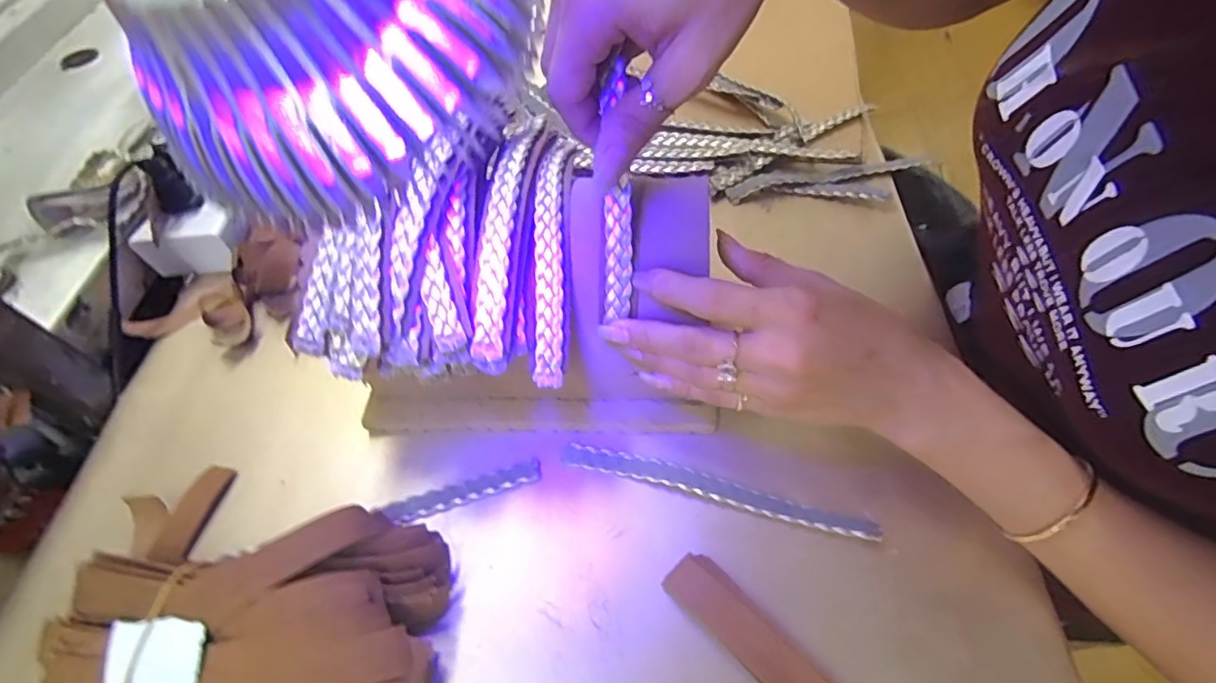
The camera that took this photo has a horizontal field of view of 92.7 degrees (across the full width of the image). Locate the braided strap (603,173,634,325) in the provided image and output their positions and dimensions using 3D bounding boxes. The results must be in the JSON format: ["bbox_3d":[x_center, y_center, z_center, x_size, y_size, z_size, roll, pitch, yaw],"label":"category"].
[{"bbox_3d":[0.005,-0.041,0.277,0.014,0.066,0.004,3,25,5],"label":"braided strap"}]

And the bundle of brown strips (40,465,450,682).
[{"bbox_3d":[-0.168,0.125,0.271,0.186,0.048,0.117,11,59,9],"label":"bundle of brown strips"}]

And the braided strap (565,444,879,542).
[{"bbox_3d":[0.057,0.080,0.315,0.167,0.005,0.015,12,59,10],"label":"braided strap"}]

